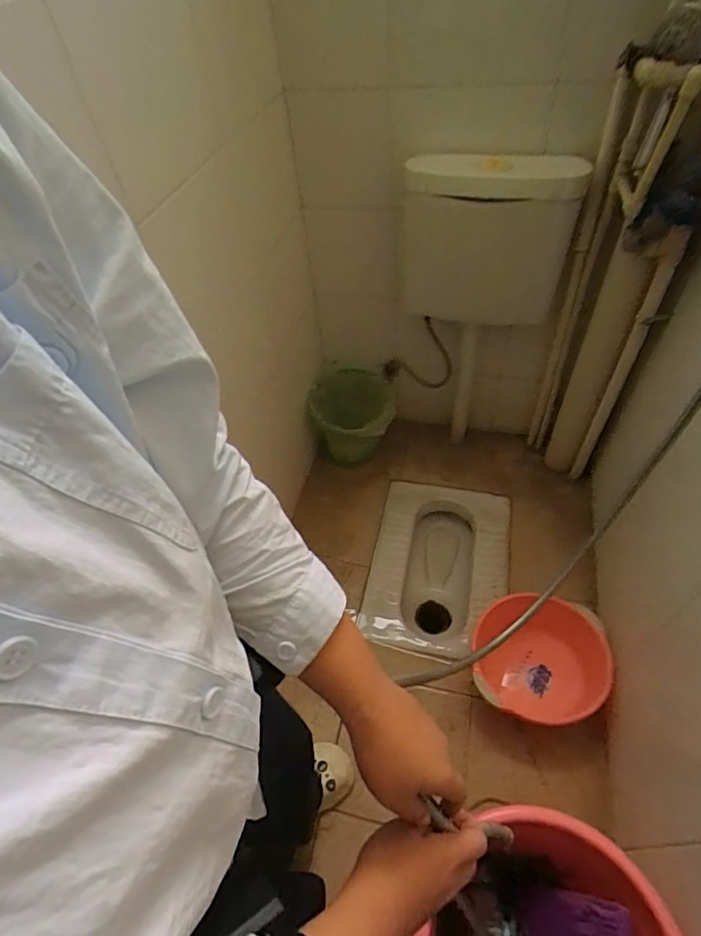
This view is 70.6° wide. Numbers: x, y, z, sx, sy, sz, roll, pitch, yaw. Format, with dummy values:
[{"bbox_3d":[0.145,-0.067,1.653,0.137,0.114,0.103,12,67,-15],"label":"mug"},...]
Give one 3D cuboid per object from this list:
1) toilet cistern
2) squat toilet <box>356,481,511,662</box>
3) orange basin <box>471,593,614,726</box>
[{"bbox_3d":[0.288,-0.494,1.090,0.348,0.363,0.122,16,53,17],"label":"toilet cistern"},{"bbox_3d":[0.250,0.303,1.427,0.367,0.187,0.491,9,51,12],"label":"squat toilet"},{"bbox_3d":[0.433,0.457,1.164,0.287,0.164,0.271,1,50,6],"label":"orange basin"}]

